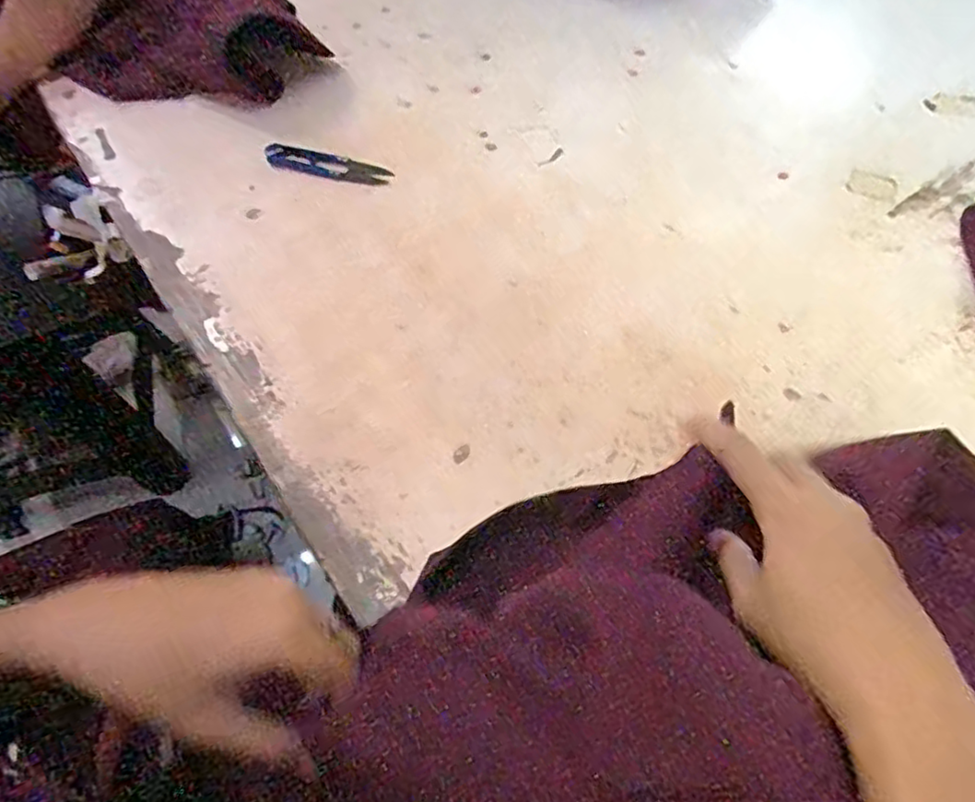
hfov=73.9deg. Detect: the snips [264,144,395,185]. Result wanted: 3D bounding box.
[{"bbox_3d":[-0.126,-0.189,0.513,0.108,0.007,0.026,16,59,13],"label":"snips"}]

